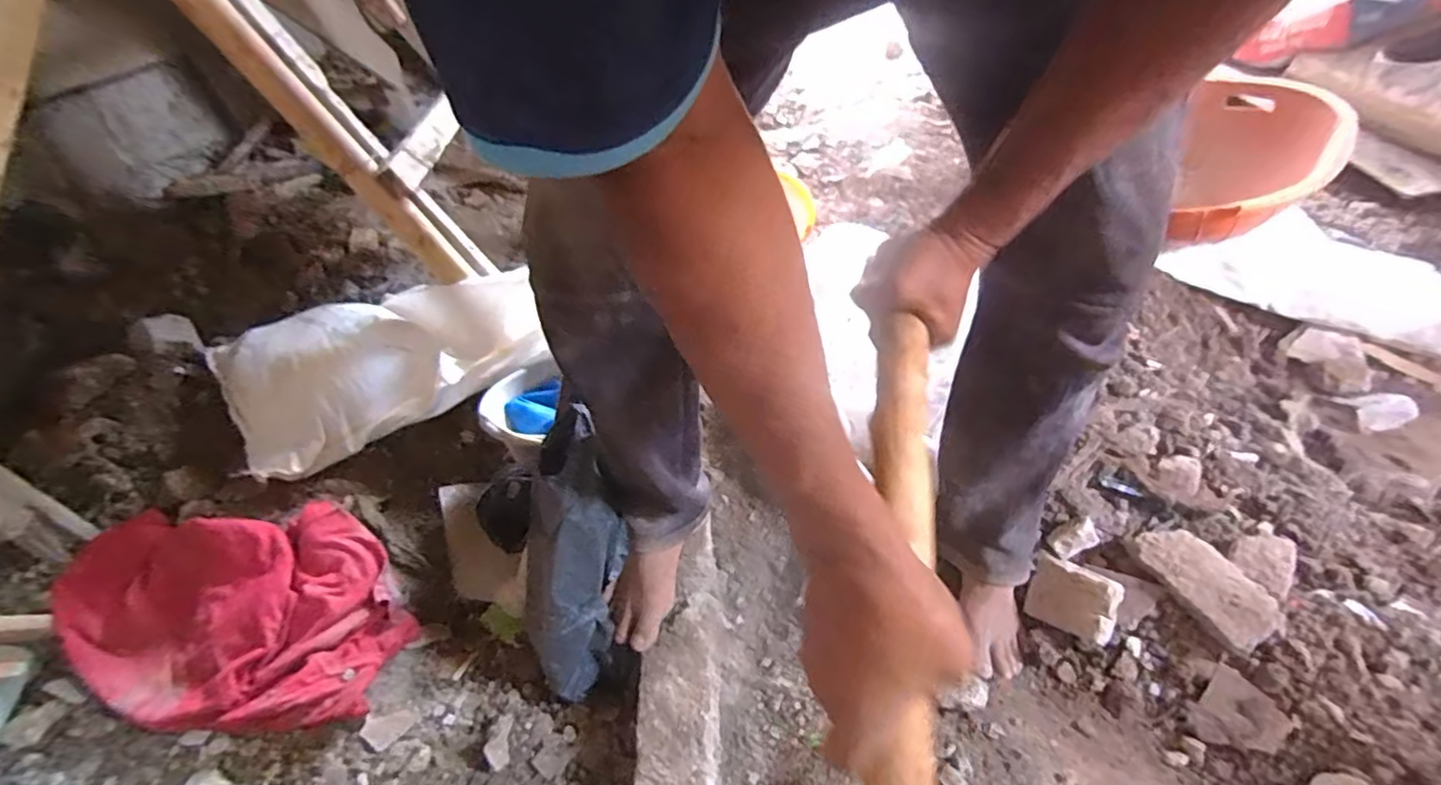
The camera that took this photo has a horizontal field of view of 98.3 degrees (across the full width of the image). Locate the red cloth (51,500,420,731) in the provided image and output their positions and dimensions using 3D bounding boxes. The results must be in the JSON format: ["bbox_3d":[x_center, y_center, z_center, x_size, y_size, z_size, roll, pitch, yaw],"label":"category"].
[{"bbox_3d":[-0.655,0.287,0.832,0.442,0.092,0.298,-3,47,3],"label":"red cloth"}]

